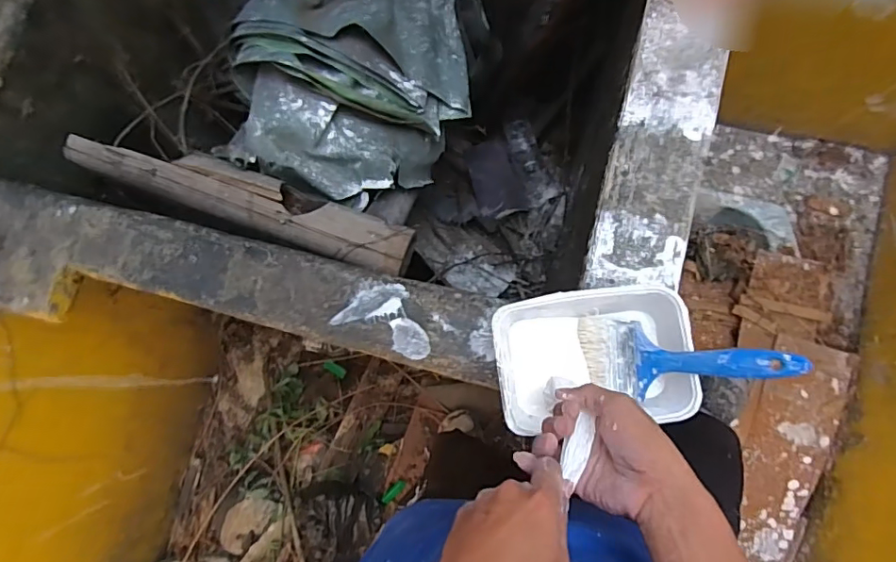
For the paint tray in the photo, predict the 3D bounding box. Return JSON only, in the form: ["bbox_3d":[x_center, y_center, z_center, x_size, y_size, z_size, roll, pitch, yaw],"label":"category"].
[{"bbox_3d":[0.136,0.071,0.499,0.175,0.057,0.128,-6,82,3],"label":"paint tray"}]

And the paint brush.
[{"bbox_3d":[0.200,0.071,0.461,0.185,0.014,0.066,1,81,41],"label":"paint brush"}]

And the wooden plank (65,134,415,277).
[{"bbox_3d":[-0.279,-0.113,0.712,0.481,0.052,0.076,19,84,6],"label":"wooden plank"}]

